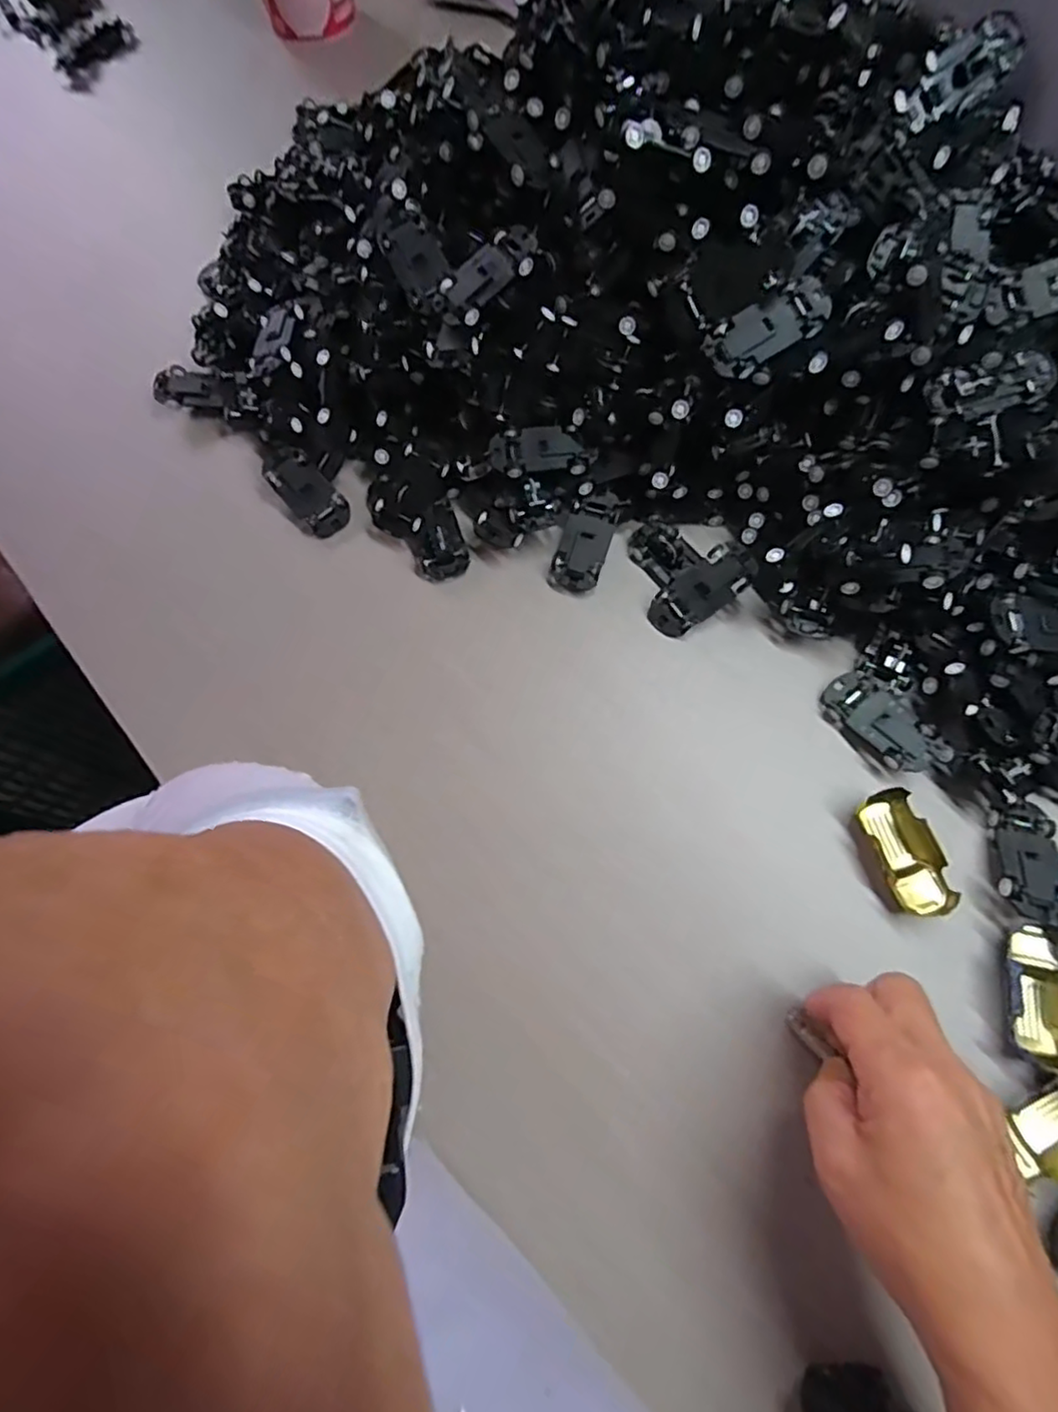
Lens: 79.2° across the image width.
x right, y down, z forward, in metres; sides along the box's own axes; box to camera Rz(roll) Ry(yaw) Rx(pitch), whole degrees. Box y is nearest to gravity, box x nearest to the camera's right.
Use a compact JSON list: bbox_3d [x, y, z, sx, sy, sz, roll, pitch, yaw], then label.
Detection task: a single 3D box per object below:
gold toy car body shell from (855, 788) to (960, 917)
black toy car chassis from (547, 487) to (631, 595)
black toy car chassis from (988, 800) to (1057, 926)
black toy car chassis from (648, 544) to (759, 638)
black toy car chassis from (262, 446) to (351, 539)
[{"bbox_3d":[0.198,0.077,0.337,0.031,0.016,0.063,-14,72,-5],"label":"gold toy car body shell"},{"bbox_3d":[0.036,-0.103,0.394,0.030,0.016,0.066,19,72,6],"label":"black toy car chassis"},{"bbox_3d":[0.259,0.079,0.331,0.033,0.017,0.061,13,72,5],"label":"black toy car chassis"},{"bbox_3d":[0.102,-0.070,0.383,0.066,0.008,0.030,-37,74,12],"label":"black toy car chassis"},{"bbox_3d":[-0.142,-0.136,0.408,0.030,0.014,0.064,-41,76,-13],"label":"black toy car chassis"}]

